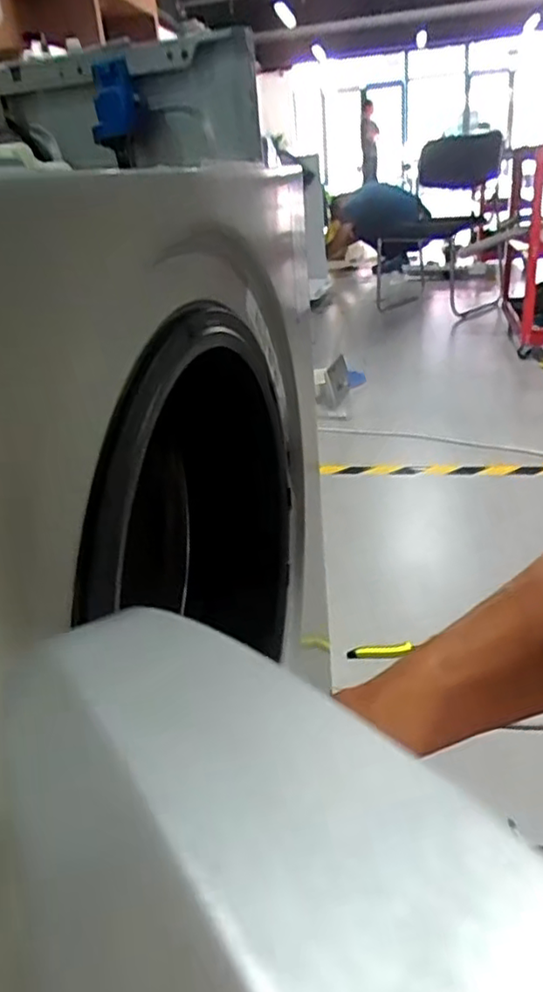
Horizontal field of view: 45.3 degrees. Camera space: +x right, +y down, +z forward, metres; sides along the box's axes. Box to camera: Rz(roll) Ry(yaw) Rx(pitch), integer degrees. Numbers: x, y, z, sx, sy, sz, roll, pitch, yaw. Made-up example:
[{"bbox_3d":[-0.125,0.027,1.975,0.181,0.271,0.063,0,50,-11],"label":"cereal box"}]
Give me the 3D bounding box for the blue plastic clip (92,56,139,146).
[{"bbox_3d":[-0.134,-0.335,0.549,0.039,0.056,0.023,-11,26,-10],"label":"blue plastic clip"}]

